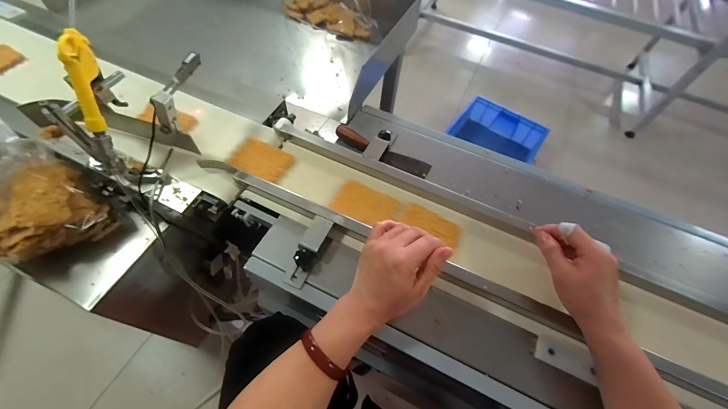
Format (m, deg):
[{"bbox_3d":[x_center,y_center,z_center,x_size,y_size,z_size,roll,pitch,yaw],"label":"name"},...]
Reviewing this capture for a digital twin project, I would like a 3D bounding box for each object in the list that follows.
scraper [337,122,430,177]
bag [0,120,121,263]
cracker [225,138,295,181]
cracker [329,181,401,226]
[{"bbox_3d":[0.031,-0.095,0.551,0.177,0.025,0.051,27,59,12],"label":"scraper"},{"bbox_3d":[-0.557,-0.022,0.479,0.209,0.185,0.180,31,60,14],"label":"bag"},{"bbox_3d":[-0.172,-0.076,0.528,0.086,0.013,0.067,24,59,10],"label":"cracker"},{"bbox_3d":[0.003,-0.001,0.495,0.099,0.007,0.063,24,59,10],"label":"cracker"}]

